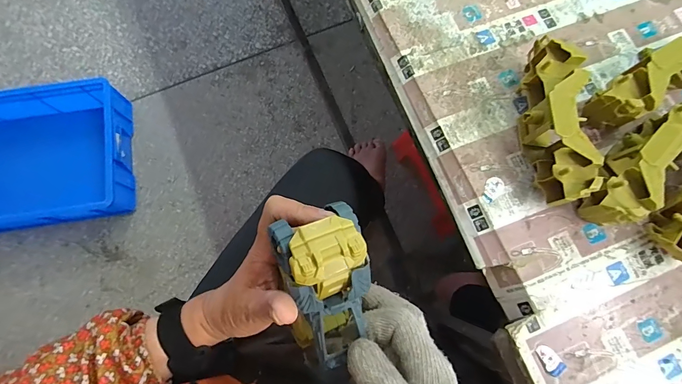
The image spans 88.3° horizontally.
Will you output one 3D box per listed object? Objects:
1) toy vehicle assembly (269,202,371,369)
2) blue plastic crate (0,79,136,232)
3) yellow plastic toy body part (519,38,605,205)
[{"bbox_3d":[-0.014,0.073,0.273,0.060,0.056,0.114,-17,111,-17],"label":"toy vehicle assembly"},{"bbox_3d":[-0.974,-0.084,1.046,0.668,0.160,0.408,-10,78,-3],"label":"blue plastic crate"},{"bbox_3d":[0.220,-0.074,0.363,0.055,0.059,0.177,0,78,-1],"label":"yellow plastic toy body part"}]

